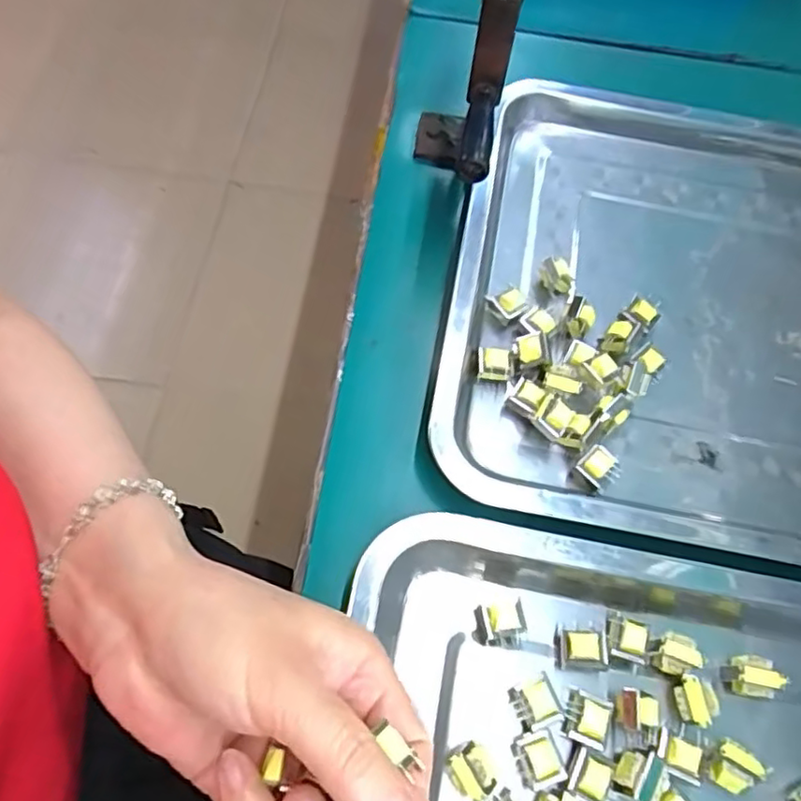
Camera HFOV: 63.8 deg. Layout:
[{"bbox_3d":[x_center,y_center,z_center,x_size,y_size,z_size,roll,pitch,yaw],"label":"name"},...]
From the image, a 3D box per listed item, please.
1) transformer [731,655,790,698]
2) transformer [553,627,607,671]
[{"bbox_3d":[0.162,0.126,0.294,0.021,0.013,0.017,7,64,1],"label":"transformer"},{"bbox_3d":[0.083,0.115,0.296,0.019,0.019,0.017,5,64,0],"label":"transformer"}]

